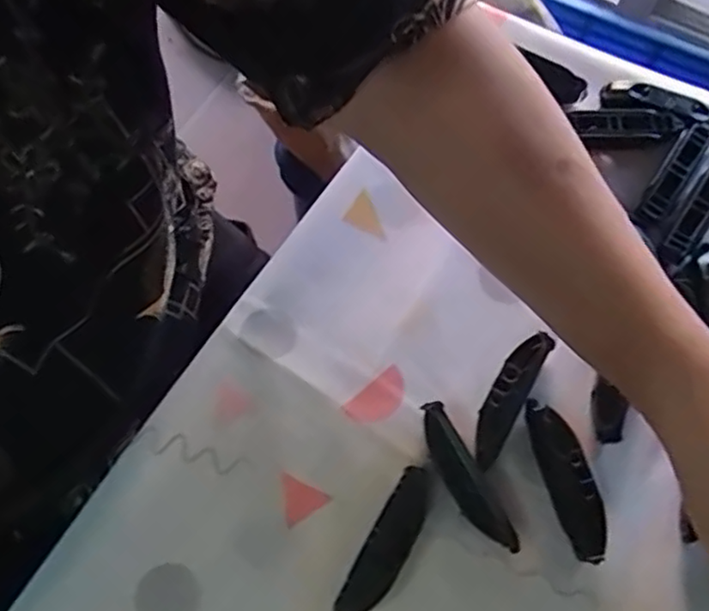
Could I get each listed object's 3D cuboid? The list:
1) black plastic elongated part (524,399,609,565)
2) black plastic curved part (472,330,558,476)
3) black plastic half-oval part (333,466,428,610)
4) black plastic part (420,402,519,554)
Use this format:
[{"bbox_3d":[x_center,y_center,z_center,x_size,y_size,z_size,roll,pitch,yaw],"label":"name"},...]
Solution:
[{"bbox_3d":[0.110,0.087,0.337,0.021,0.014,0.080,-15,67,-6],"label":"black plastic elongated part"},{"bbox_3d":[0.082,0.048,0.352,0.019,0.013,0.077,28,70,12],"label":"black plastic curved part"},{"bbox_3d":[0.016,0.119,0.323,0.020,0.018,0.079,27,70,12],"label":"black plastic half-oval part"},{"bbox_3d":[0.055,0.088,0.336,0.017,0.016,0.080,-26,69,-10],"label":"black plastic part"}]

